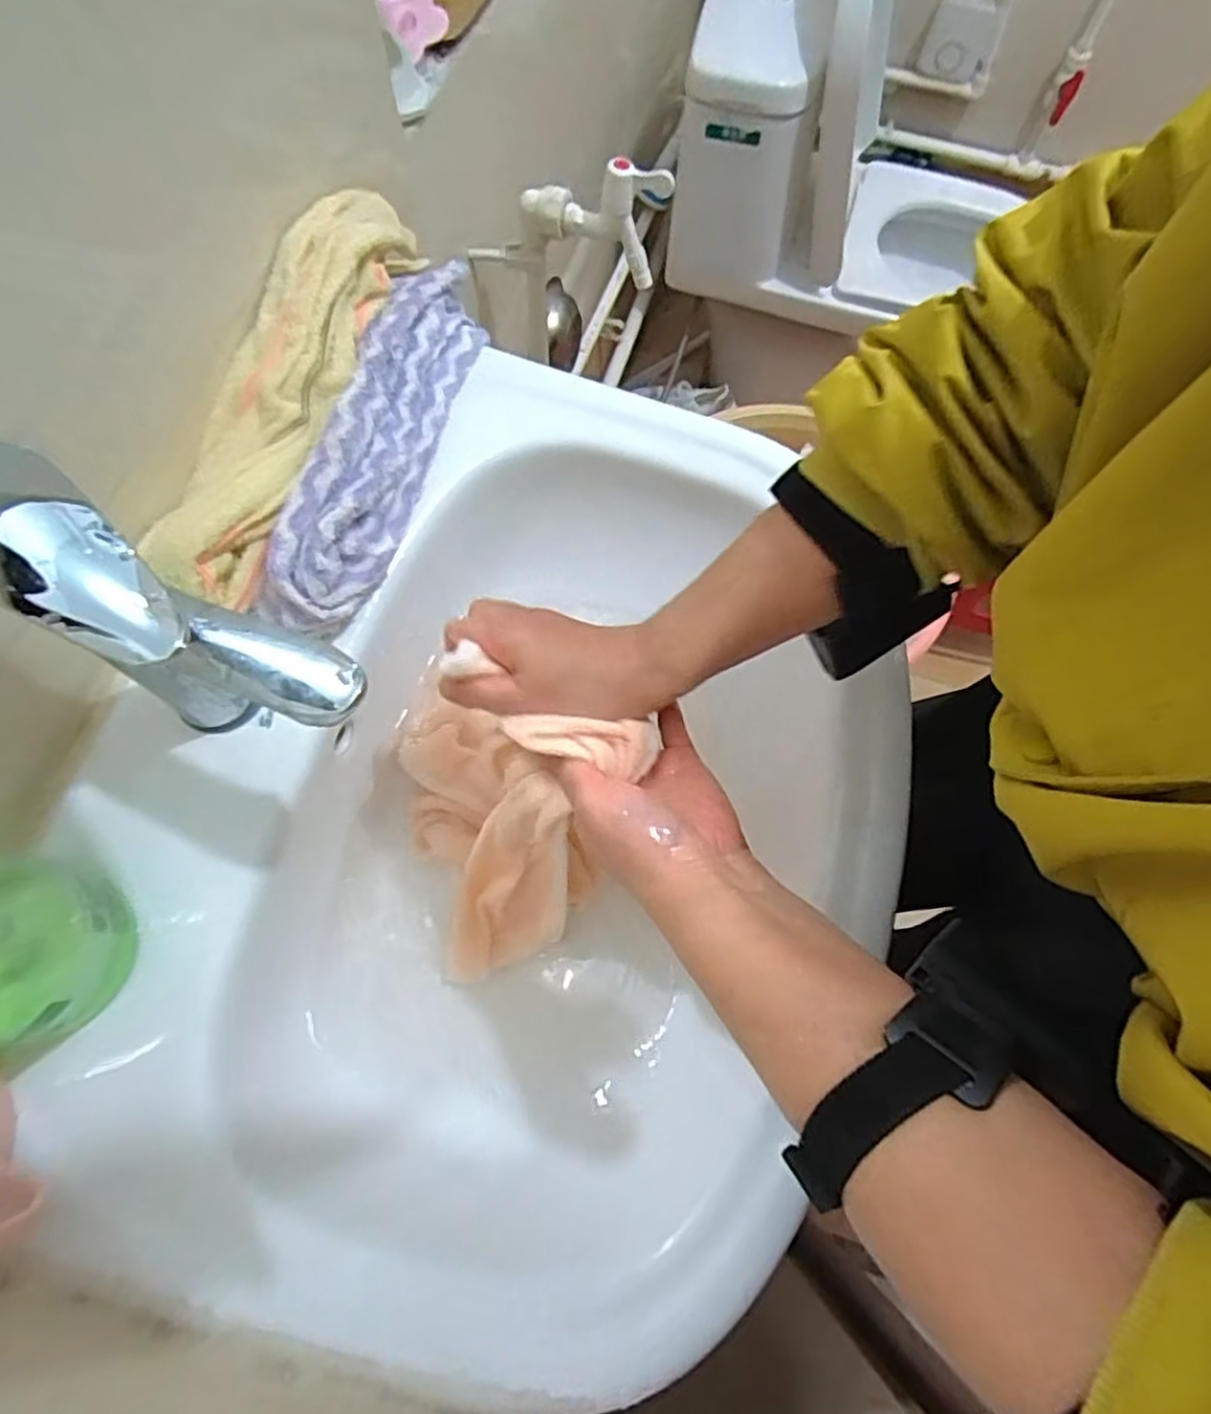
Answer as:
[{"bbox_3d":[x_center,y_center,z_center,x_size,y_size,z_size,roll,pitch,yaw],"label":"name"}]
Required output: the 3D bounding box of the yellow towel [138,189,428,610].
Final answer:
[{"bbox_3d":[-0.187,-0.201,0.425,0.067,0.048,0.296,15,69,4],"label":"yellow towel"}]

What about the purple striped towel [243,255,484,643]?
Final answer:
[{"bbox_3d":[-0.134,-0.181,0.443,0.061,0.049,0.297,15,69,4],"label":"purple striped towel"}]

